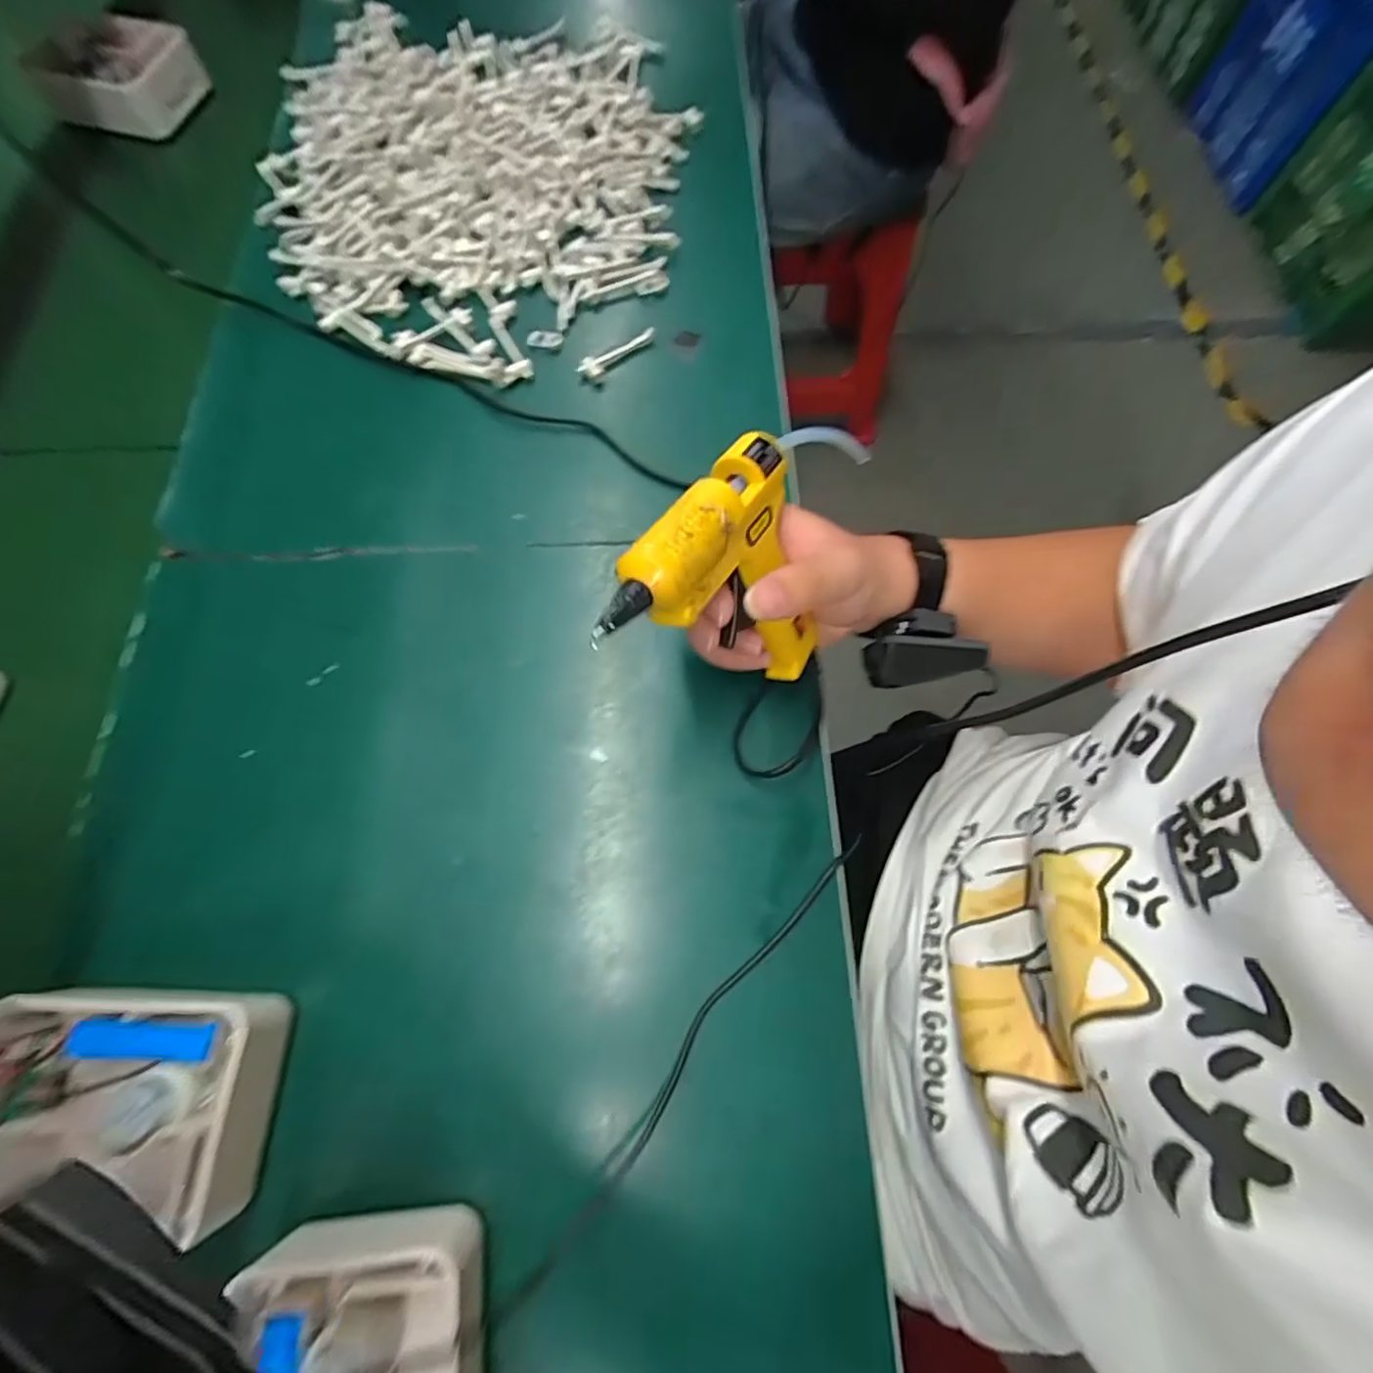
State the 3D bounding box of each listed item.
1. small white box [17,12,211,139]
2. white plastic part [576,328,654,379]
[{"bbox_3d":[-0.528,-0.577,0.573,0.117,0.043,0.095,17,72,4],"label":"small white box"},{"bbox_3d":[-0.054,-0.260,0.477,0.069,0.011,0.017,-36,76,-12],"label":"white plastic part"}]

